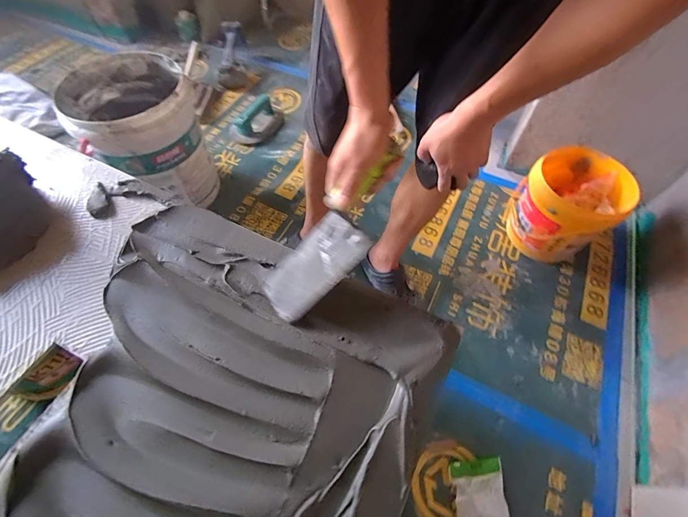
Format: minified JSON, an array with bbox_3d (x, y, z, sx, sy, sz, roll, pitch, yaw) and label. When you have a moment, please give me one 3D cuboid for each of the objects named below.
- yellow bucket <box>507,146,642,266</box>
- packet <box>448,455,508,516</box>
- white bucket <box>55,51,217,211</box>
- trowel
[{"bbox_3d":[0.607,-0.138,0.955,0.233,0.270,0.238,0,58,0],"label":"yellow bucket"},{"bbox_3d":[0.284,0.509,0.687,0.108,0.034,0.166,-1,58,0],"label":"packet"},{"bbox_3d":[-0.563,-0.341,0.983,0.285,0.352,0.306,1,59,-2],"label":"white bucket"},{"bbox_3d":[-0.018,-0.032,0.481,0.284,0.067,0.100,-49,66,17],"label":"trowel"}]

